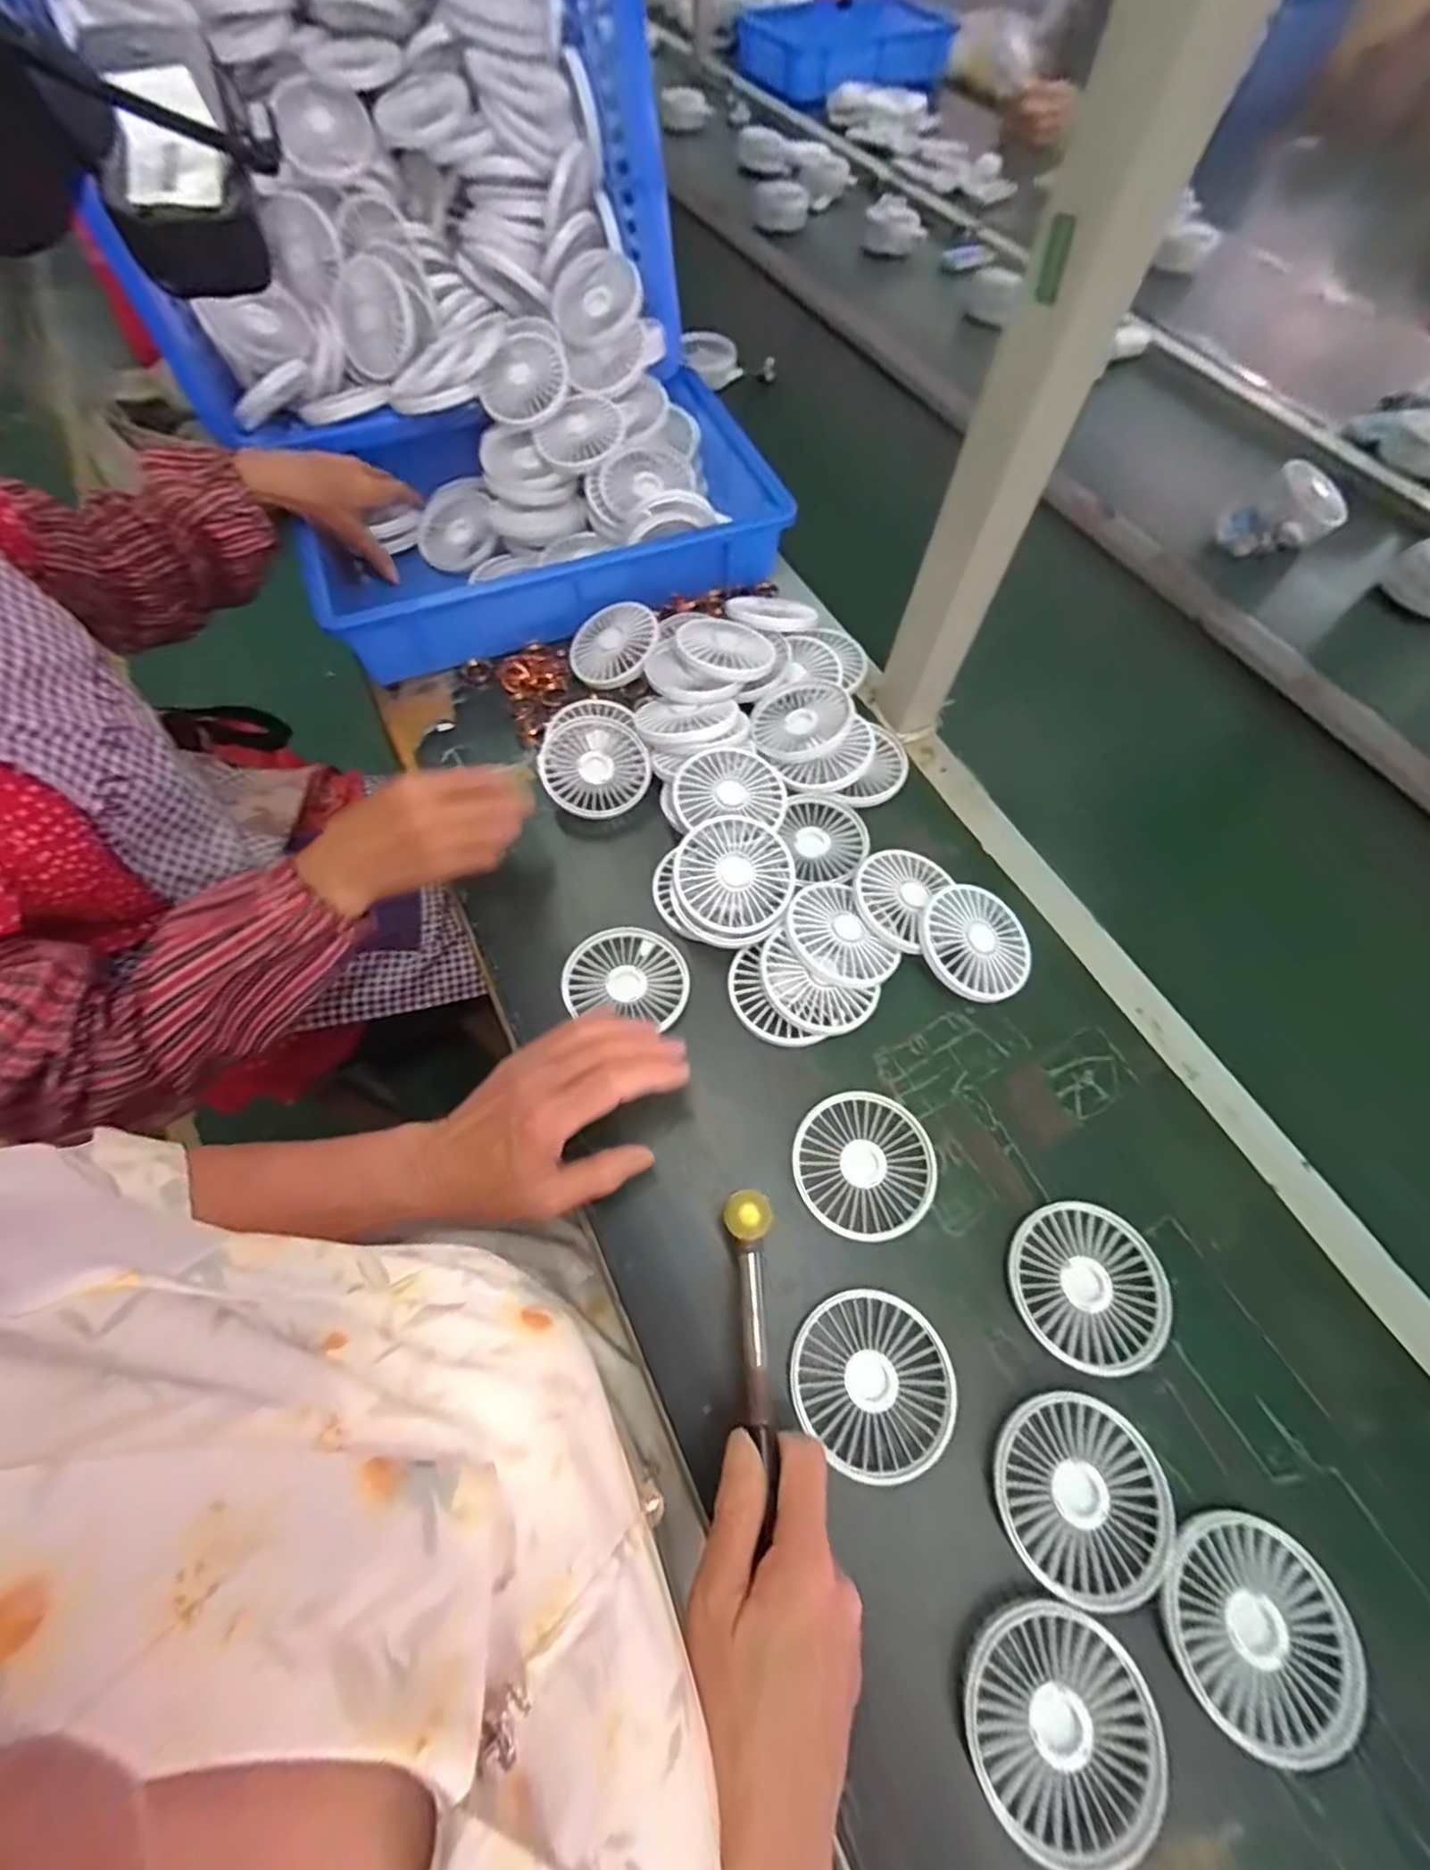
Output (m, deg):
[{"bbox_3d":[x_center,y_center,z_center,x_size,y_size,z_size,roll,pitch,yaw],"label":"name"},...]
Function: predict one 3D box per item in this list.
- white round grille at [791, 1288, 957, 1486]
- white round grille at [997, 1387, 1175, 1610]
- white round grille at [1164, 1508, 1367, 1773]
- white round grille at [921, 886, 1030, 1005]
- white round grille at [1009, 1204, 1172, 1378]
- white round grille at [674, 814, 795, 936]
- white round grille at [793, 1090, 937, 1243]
[{"bbox_3d":[0.088,0.251,0.362,0.085,0.011,0.087,0,64,-1],"label":"white round grille"},{"bbox_3d":[0.195,0.296,0.341,0.088,0.008,0.086,0,64,-1],"label":"white round grille"},{"bbox_3d":[0.268,0.343,0.319,0.088,0.015,0.083,0,64,-1],"label":"white round grille"},{"bbox_3d":[0.189,0.004,0.465,0.081,0.010,0.085,5,67,-12],"label":"white round grille"},{"bbox_3d":[0.223,0.208,0.386,0.088,0.010,0.086,0,64,-1],"label":"white round grille"},{"bbox_3d":[0.014,-0.044,0.475,0.085,0.019,0.085,1,82,-6],"label":"white round grille"},{"bbox_3d":[0.096,0.147,0.416,0.085,0.010,0.088,0,64,-1],"label":"white round grille"}]

